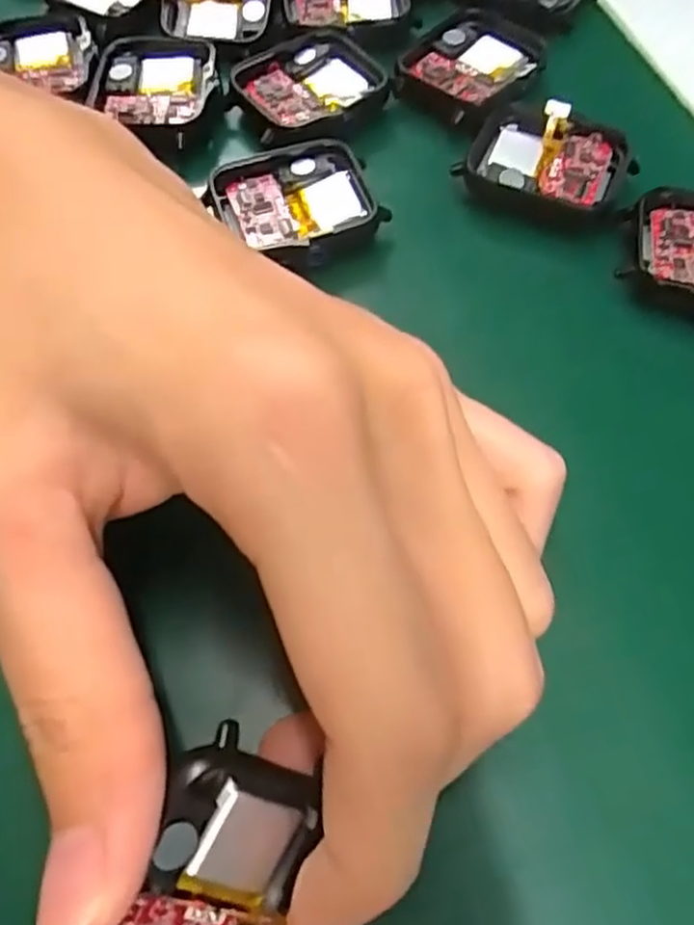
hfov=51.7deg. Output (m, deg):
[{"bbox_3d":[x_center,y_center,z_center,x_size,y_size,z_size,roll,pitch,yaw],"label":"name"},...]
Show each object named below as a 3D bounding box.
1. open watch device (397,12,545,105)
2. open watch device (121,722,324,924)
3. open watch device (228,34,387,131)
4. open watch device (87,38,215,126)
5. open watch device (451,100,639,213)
[{"bbox_3d":[0.040,-0.129,0.228,0.037,0.005,0.042,33,66,15],"label":"open watch device"},{"bbox_3d":[-0.020,0.070,0.112,0.008,0.036,0.046,8,64,53],"label":"open watch device"},{"bbox_3d":[-0.011,-0.119,0.223,0.039,0.006,0.037,-35,68,-18],"label":"open watch device"},{"bbox_3d":[-0.061,-0.122,0.225,0.037,0.007,0.036,3,61,0],"label":"open watch device"},{"bbox_3d":[0.058,-0.088,0.206,0.046,0.008,0.032,19,63,8],"label":"open watch device"}]

